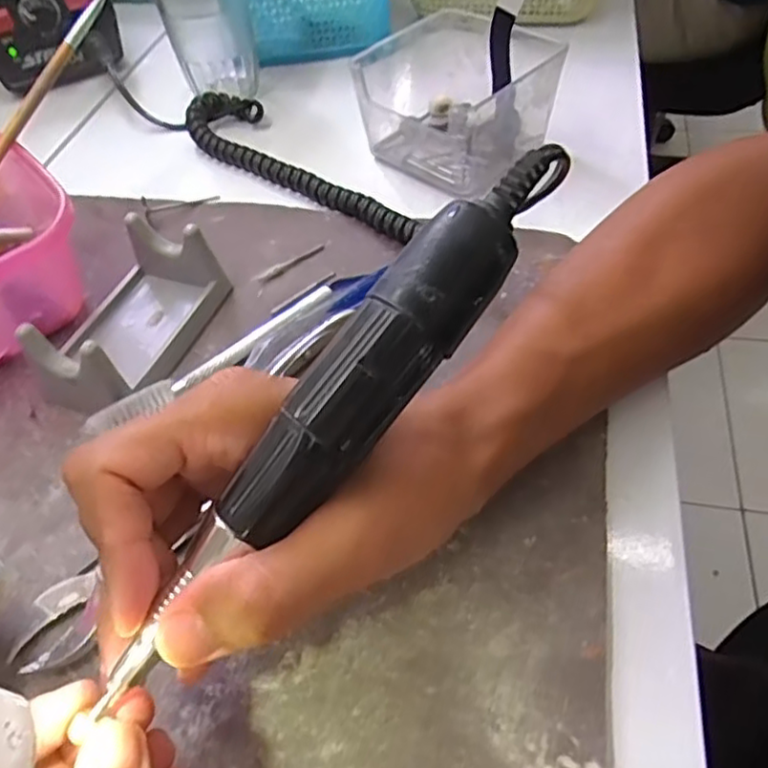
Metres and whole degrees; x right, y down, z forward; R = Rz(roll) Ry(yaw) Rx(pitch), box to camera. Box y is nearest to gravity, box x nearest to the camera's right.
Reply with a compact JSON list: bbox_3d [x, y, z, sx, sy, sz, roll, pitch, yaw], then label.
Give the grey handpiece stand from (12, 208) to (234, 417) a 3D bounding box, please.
[{"bbox_3d":[-0.128,-0.036,0.321,0.061,0.042,0.093,16,54,18],"label":"grey handpiece stand"}]

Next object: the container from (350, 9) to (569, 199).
[{"bbox_3d":[0.048,-0.179,0.415,0.106,0.060,0.099,32,60,28],"label":"container"}]

